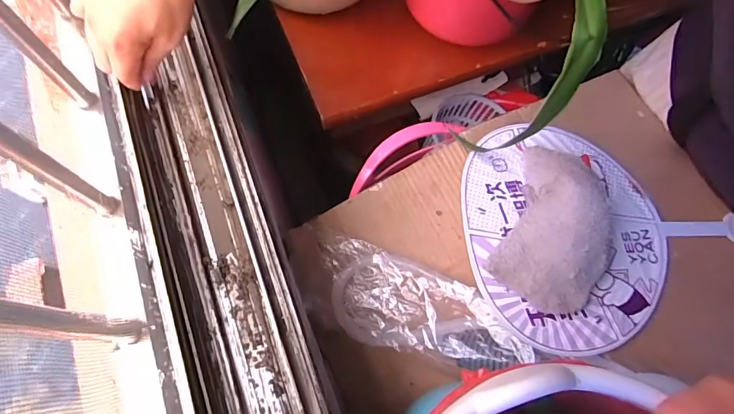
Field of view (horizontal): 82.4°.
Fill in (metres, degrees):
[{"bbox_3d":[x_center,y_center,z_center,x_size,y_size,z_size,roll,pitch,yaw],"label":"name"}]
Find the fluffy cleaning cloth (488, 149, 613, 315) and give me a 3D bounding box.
[{"bbox_3d":[0.206,0.023,0.445,0.110,0.045,0.160,24,71,6],"label":"fluffy cleaning cloth"}]

